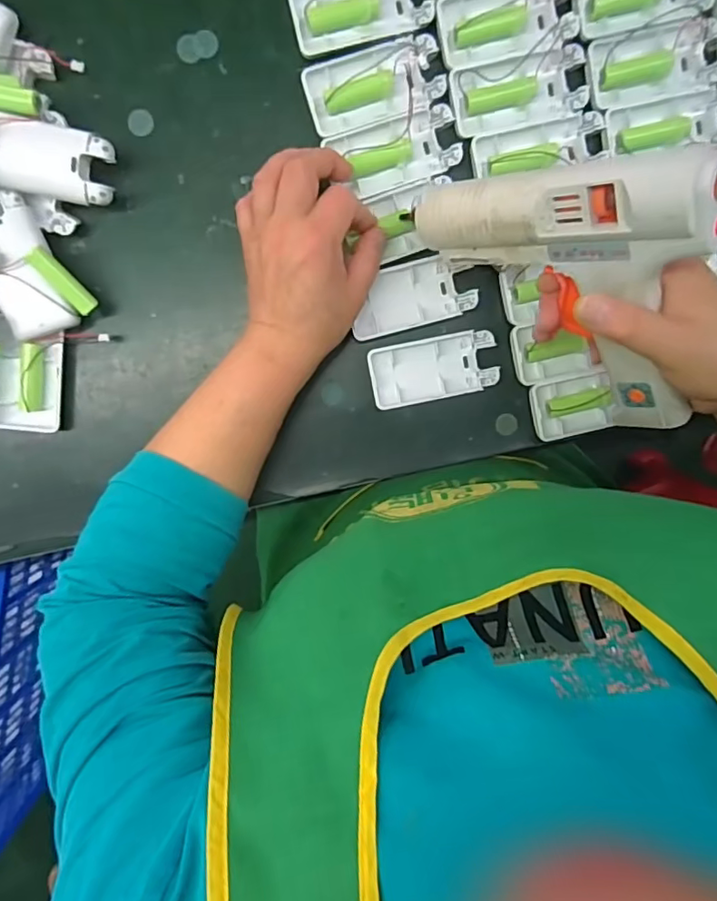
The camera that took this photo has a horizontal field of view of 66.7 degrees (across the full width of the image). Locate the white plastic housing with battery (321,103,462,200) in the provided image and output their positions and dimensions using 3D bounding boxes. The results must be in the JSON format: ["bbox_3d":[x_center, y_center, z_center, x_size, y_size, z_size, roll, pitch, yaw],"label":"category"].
[{"bbox_3d":[0.028,-0.211,0.386,0.084,0.015,0.044,-18,100,-1],"label":"white plastic housing with battery"}]

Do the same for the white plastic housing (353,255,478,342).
[{"bbox_3d":[0.039,-0.114,0.403,0.088,0.014,0.046,-16,100,-1],"label":"white plastic housing"}]

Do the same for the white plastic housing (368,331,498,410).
[{"bbox_3d":[0.056,-0.061,0.407,0.092,0.012,0.045,-11,100,-2],"label":"white plastic housing"}]

